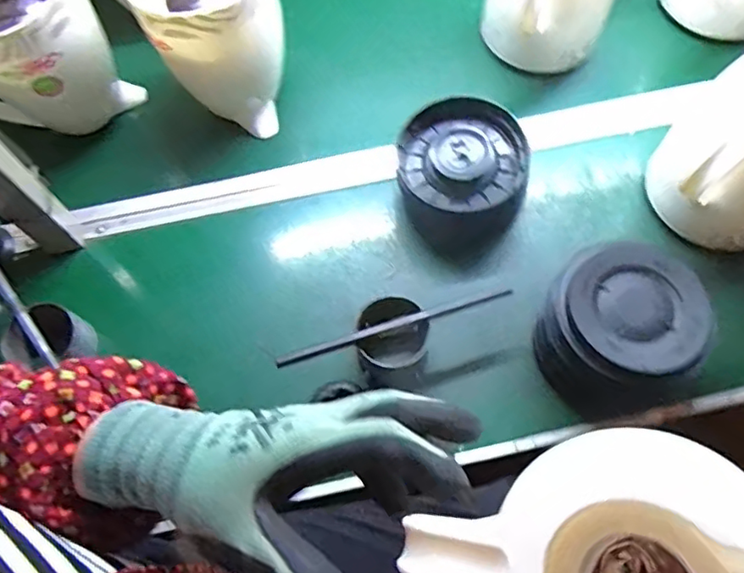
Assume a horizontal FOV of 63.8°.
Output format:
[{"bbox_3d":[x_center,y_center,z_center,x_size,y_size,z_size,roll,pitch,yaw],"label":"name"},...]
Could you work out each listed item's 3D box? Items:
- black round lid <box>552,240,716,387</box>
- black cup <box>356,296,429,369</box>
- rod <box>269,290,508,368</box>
[{"bbox_3d":[0.238,0.018,0.534,0.126,0.024,0.125,-1,66,2],"label":"black round lid"},{"bbox_3d":[0.021,0.047,0.566,0.061,0.052,0.058,-1,66,2],"label":"black cup"},{"bbox_3d":[0.015,0.037,0.546,0.210,0.004,0.011,-17,111,-6],"label":"rod"}]

